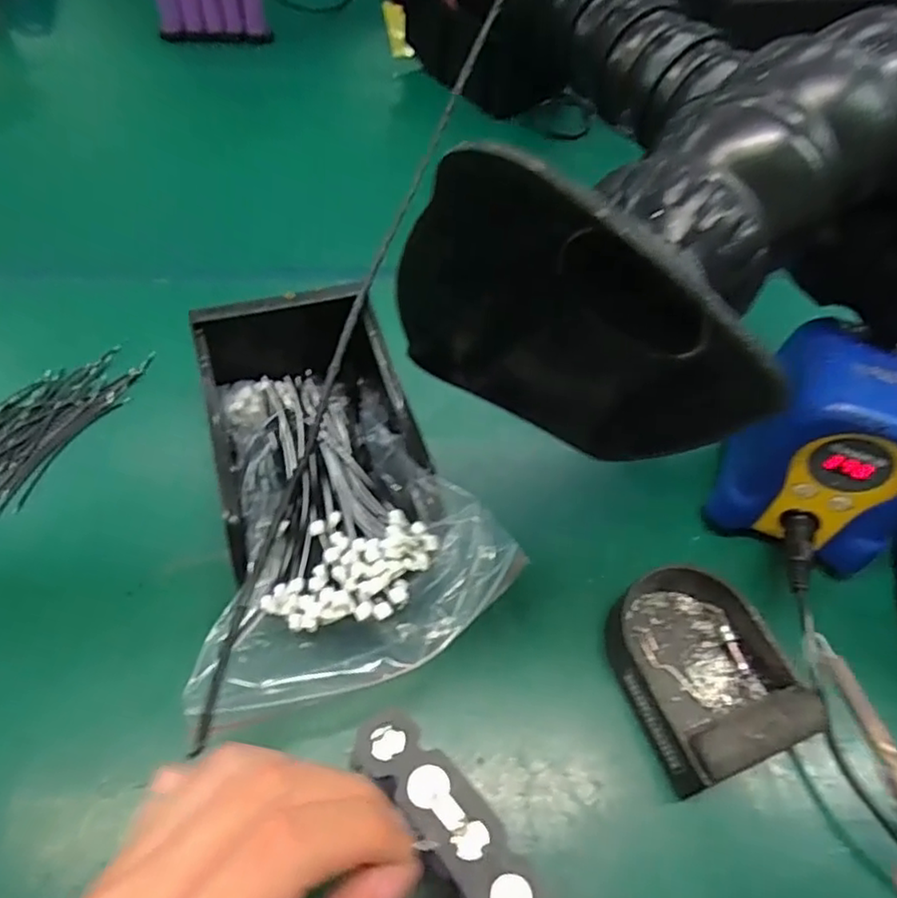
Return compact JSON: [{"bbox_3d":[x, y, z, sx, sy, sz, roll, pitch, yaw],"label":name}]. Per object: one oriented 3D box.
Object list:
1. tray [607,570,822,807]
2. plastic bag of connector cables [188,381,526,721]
[{"bbox_3d":[0.129,0.107,0.329,0.082,0.039,0.100,-17,57,-15],"label":"tray"},{"bbox_3d":[-0.063,0.023,0.342,0.156,0.043,0.208,-14,57,-13],"label":"plastic bag of connector cables"}]

